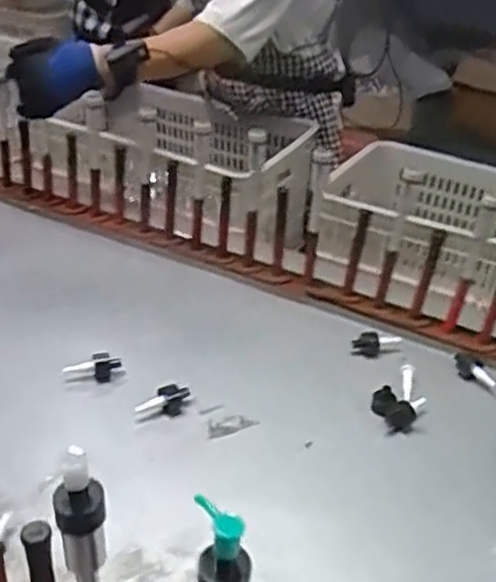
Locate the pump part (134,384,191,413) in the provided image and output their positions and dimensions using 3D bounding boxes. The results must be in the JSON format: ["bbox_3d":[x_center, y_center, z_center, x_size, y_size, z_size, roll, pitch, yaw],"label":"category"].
[{"bbox_3d":[-0.106,0.135,0.872,0.068,0.025,0.018,-13,35,-27],"label":"pump part"}]

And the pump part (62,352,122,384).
[{"bbox_3d":[-0.199,0.100,0.905,0.069,0.026,0.028,-8,33,-19],"label":"pump part"}]

